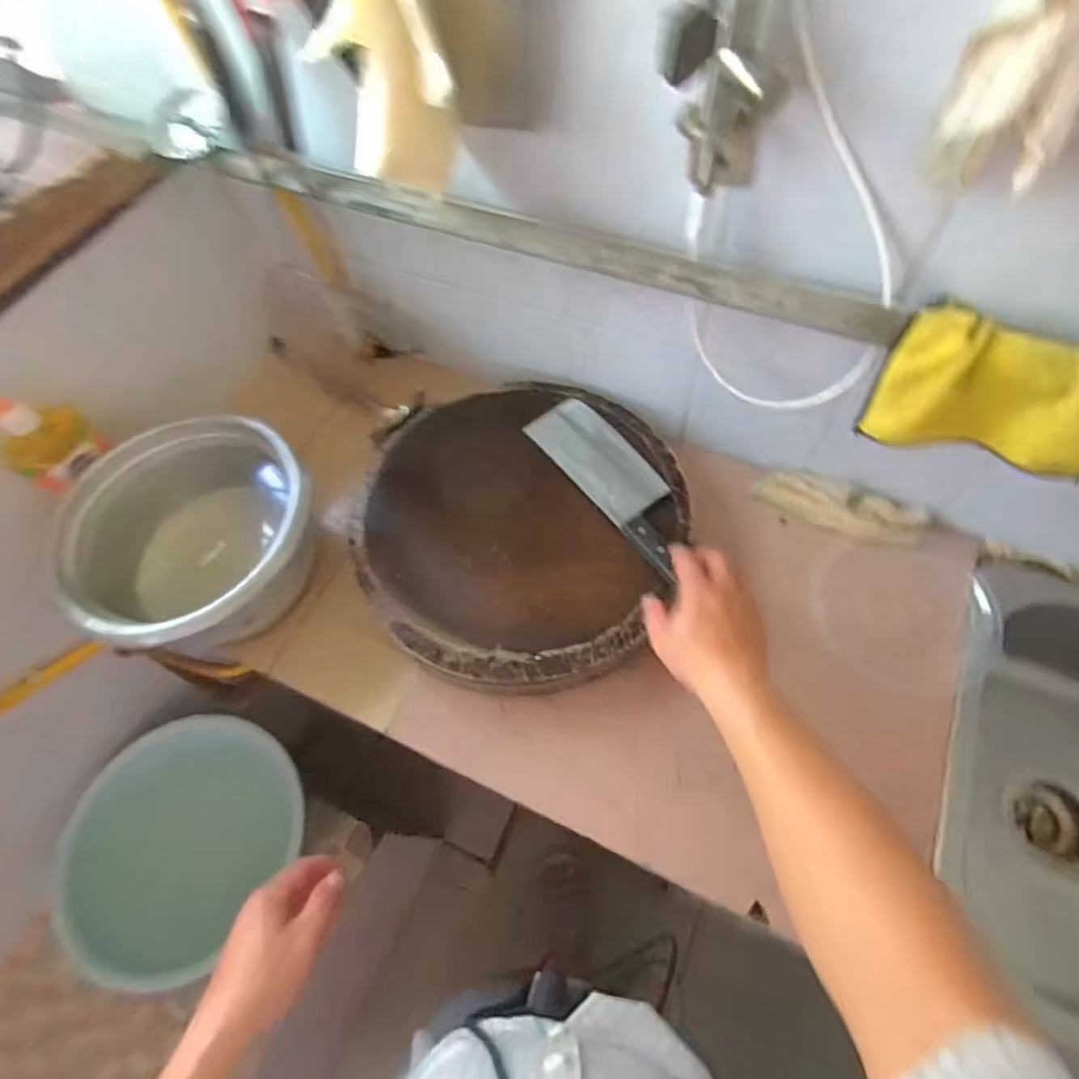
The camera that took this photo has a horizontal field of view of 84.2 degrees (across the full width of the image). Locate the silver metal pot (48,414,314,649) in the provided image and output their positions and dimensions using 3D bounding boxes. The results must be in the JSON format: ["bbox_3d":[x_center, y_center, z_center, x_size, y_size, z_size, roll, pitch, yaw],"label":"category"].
[{"bbox_3d":[-0.362,0.002,0.654,0.246,0.141,0.239,-2,61,3],"label":"silver metal pot"}]

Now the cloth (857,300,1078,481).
[{"bbox_3d":[0.338,-0.107,0.445,0.153,0.102,0.047,21,65,14],"label":"cloth"}]

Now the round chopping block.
[{"bbox_3d":[-0.018,-0.012,0.667,0.344,0.063,0.351,-2,61,3],"label":"round chopping block"}]

